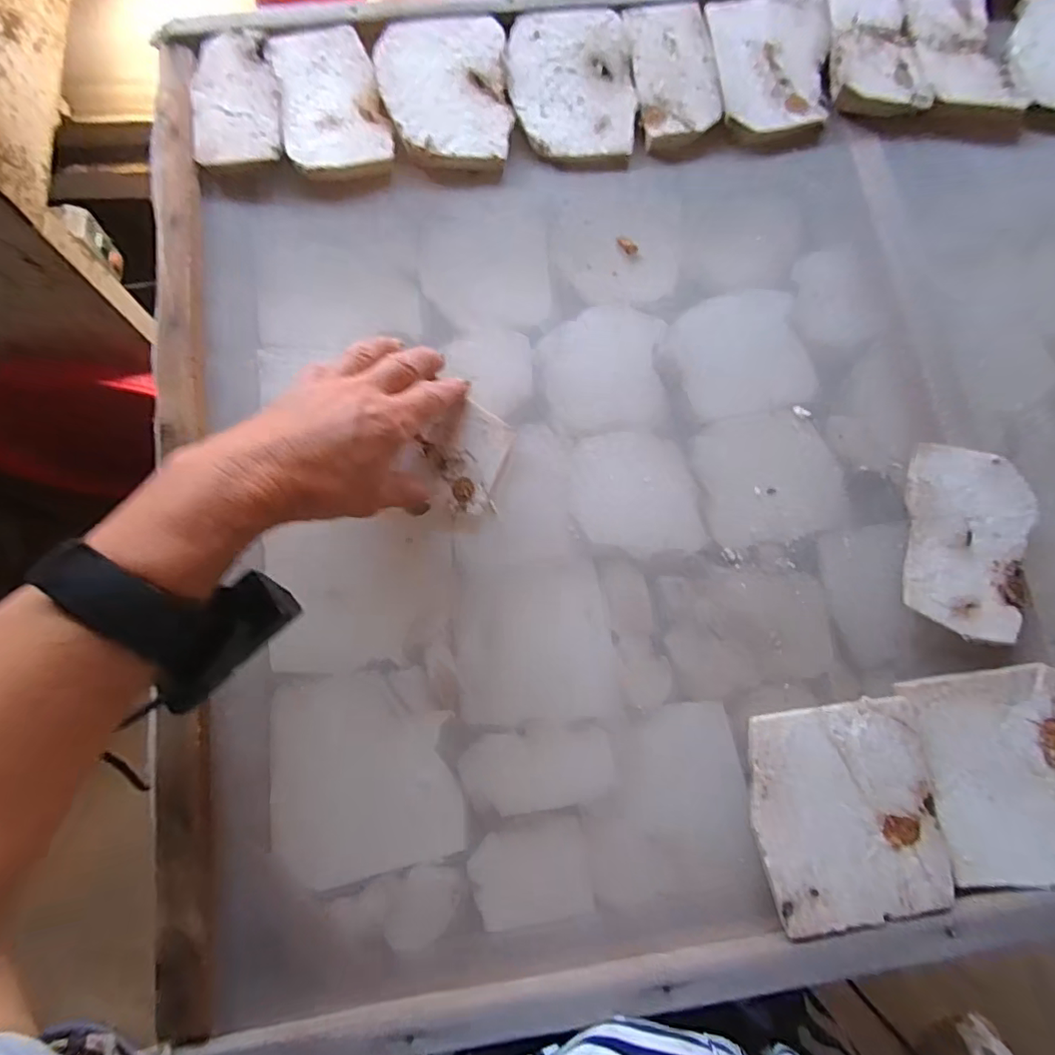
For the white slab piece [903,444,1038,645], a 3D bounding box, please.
[{"bbox_3d":[0.271,0.008,0.337,0.070,0.016,0.114,16,75,0],"label":"white slab piece"}]

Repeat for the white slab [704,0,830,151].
[{"bbox_3d":[0.190,-0.353,0.420,0.089,0.011,0.126,-6,76,-5],"label":"white slab"}]

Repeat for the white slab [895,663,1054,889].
[{"bbox_3d":[0.281,0.138,0.310,0.106,0.017,0.108,-8,77,-6],"label":"white slab"}]

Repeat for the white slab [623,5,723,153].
[{"bbox_3d":[0.113,-0.345,0.420,0.062,0.011,0.115,-7,76,-5],"label":"white slab"}]

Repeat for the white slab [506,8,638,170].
[{"bbox_3d":[0.034,-0.335,0.419,0.093,0.014,0.122,-3,76,-4],"label":"white slab"}]

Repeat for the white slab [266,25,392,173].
[{"bbox_3d":[-0.144,-0.311,0.399,0.071,0.013,0.112,-15,77,-7],"label":"white slab"}]

